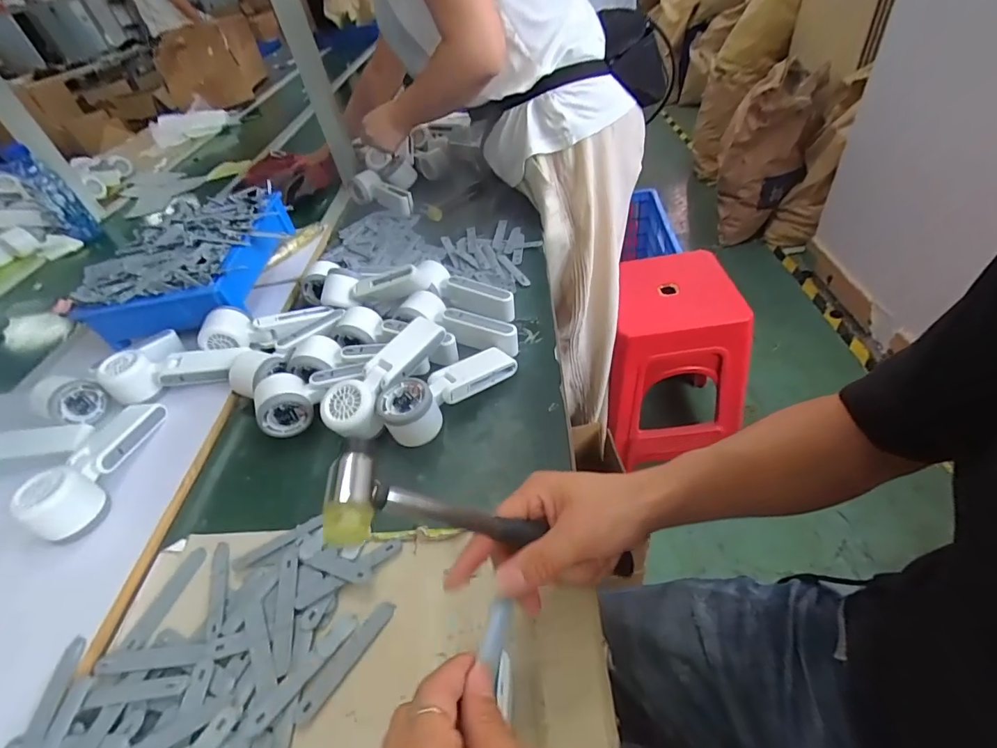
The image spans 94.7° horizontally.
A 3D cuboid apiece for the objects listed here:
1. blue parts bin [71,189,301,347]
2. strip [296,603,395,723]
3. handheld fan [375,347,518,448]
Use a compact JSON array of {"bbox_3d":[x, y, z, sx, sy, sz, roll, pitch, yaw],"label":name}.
[{"bbox_3d":[-0.471,-0.185,0.730,0.243,0.089,0.304,-7,44,6],"label":"blue parts bin"},{"bbox_3d":[-0.120,0.224,0.364,0.019,0.004,0.094,28,51,20],"label":"strip"},{"bbox_3d":[-0.058,0.015,0.527,0.066,0.051,0.172,31,57,34],"label":"handheld fan"}]

